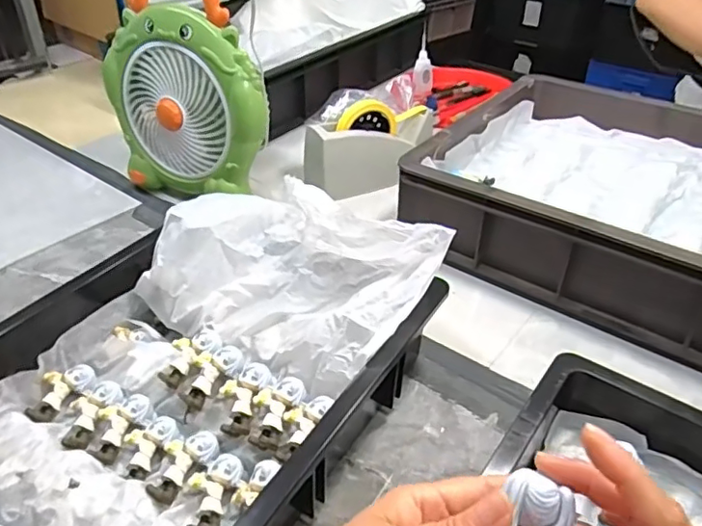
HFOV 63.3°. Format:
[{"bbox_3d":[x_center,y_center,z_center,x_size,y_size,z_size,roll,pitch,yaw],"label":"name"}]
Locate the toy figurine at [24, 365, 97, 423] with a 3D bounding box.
[{"bbox_3d":[-0.256,0.112,0.501,0.032,0.016,0.059,23,55,27],"label":"toy figurine"}]

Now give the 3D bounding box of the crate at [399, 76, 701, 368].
[{"bbox_3d":[0.365,-0.054,0.662,0.539,0.122,0.370,24,43,28],"label":"crate"}]

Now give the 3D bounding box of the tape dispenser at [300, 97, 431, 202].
[{"bbox_3d":[0.033,-0.168,0.823,0.192,0.103,0.079,-16,40,-21],"label":"tape dispenser"}]

